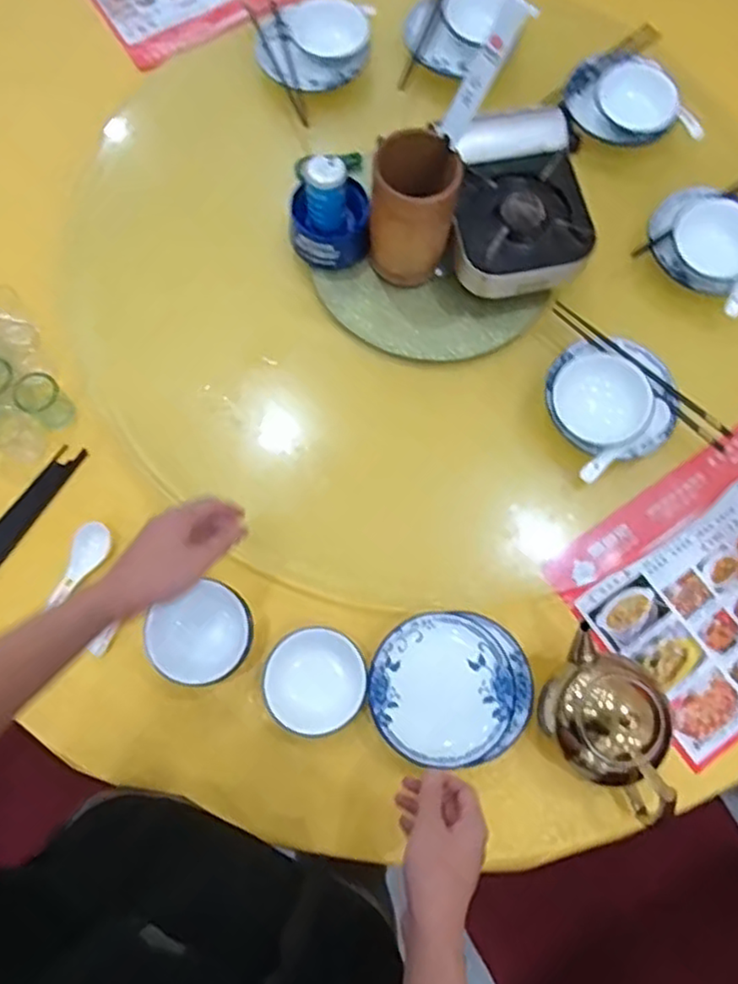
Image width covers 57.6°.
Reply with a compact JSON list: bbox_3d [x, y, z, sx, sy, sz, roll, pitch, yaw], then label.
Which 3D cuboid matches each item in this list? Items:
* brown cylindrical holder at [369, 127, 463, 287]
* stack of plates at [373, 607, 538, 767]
[{"bbox_3d":[0.054,-0.340,0.825,0.095,0.173,0.085,12,76,3],"label":"brown cylindrical holder"},{"bbox_3d":[0.092,0.218,0.754,0.174,0.049,0.158,-1,76,-1],"label":"stack of plates"}]

